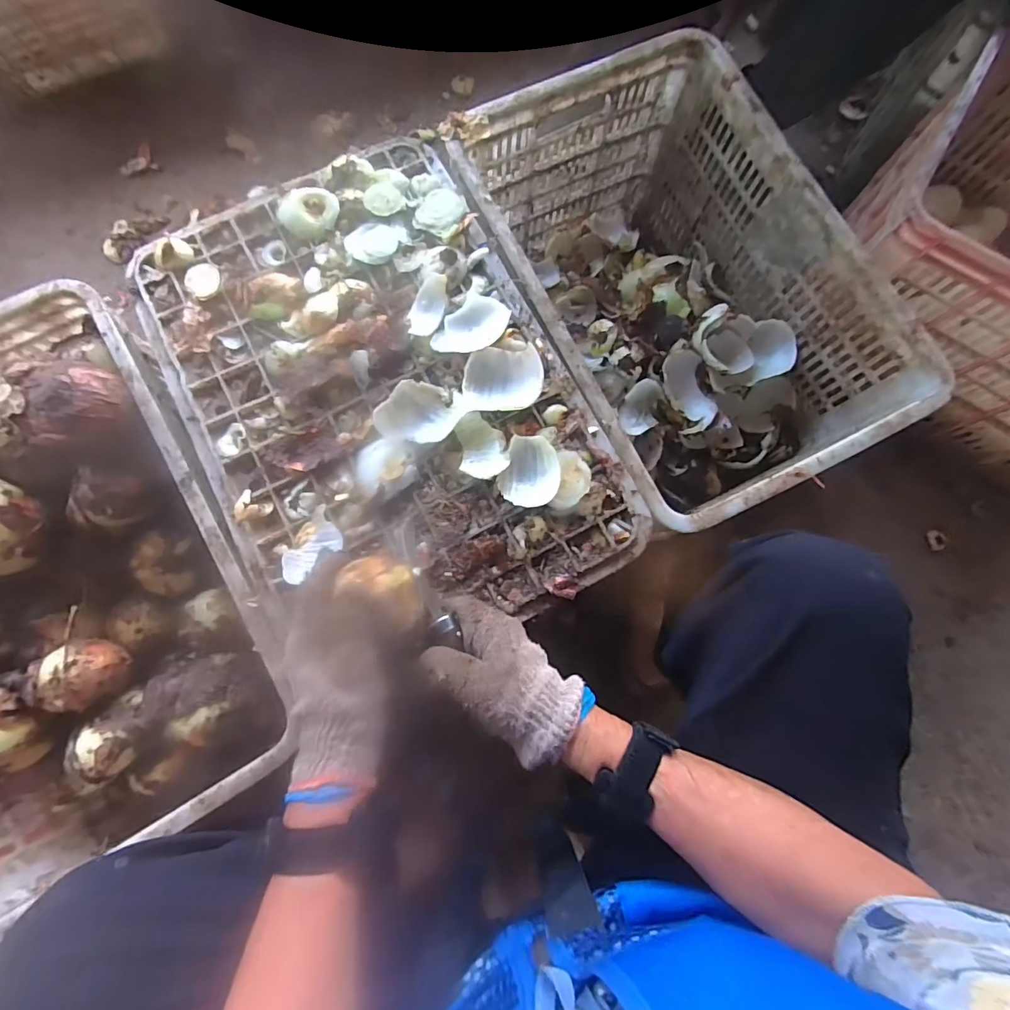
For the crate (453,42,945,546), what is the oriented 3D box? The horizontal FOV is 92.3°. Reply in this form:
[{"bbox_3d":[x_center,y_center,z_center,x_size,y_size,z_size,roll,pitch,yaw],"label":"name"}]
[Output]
[{"bbox_3d":[0.199,-0.248,0.642,0.357,0.252,0.524,-27,80,-8],"label":"crate"}]

